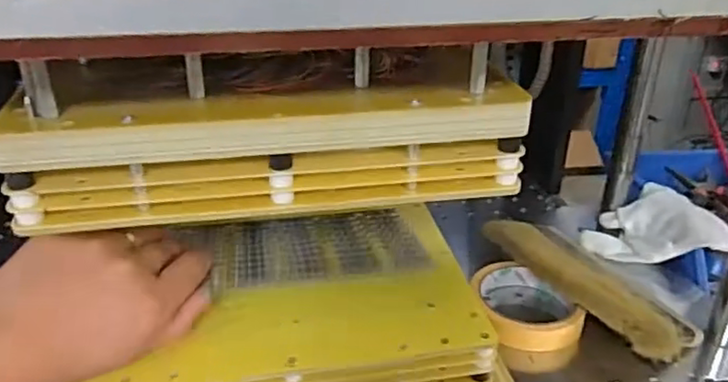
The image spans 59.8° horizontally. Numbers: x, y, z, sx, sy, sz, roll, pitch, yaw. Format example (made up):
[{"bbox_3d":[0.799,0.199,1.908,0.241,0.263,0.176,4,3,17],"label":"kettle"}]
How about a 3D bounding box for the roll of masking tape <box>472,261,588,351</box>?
[{"bbox_3d":[0.140,0.098,0.527,0.079,0.034,0.096,-6,29,-13],"label":"roll of masking tape"}]

